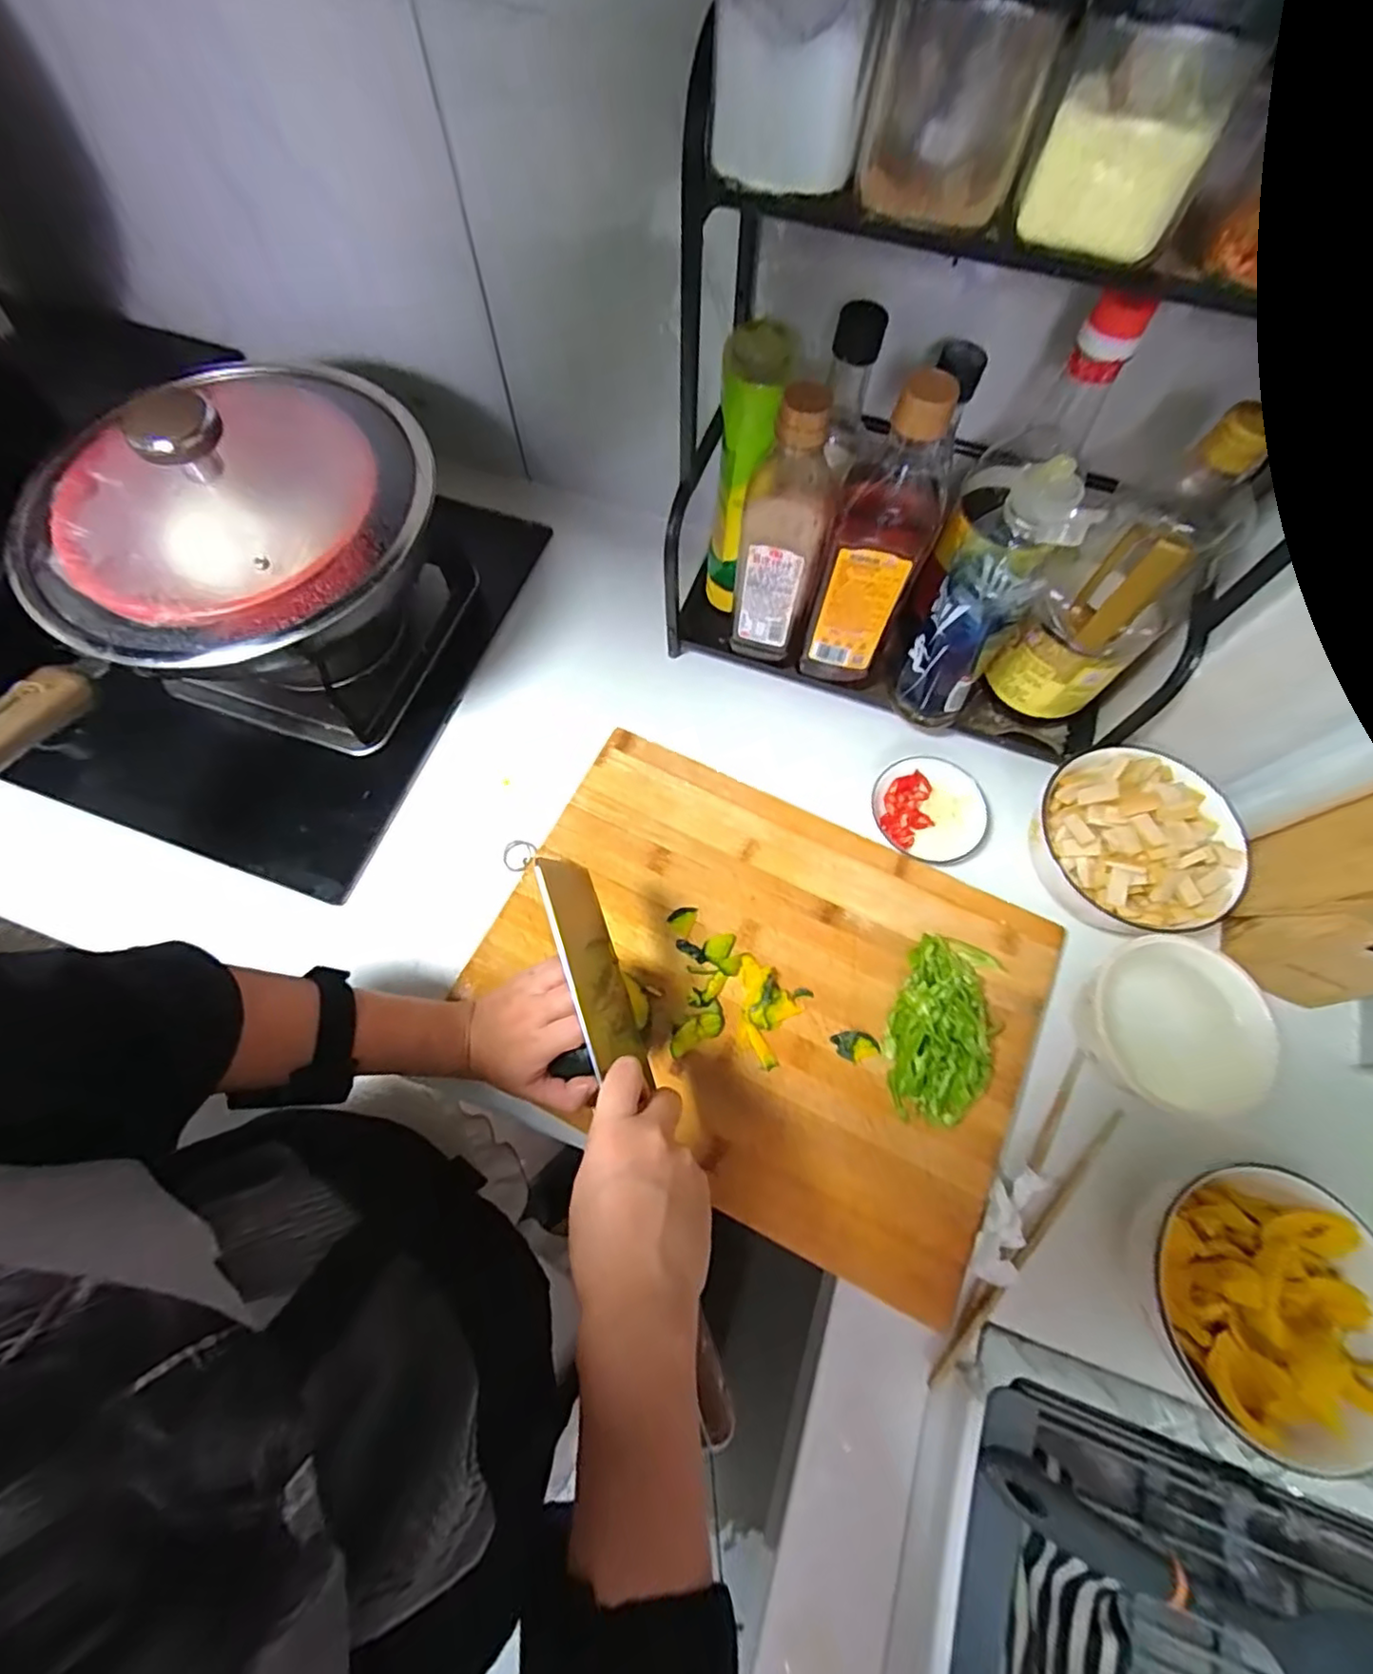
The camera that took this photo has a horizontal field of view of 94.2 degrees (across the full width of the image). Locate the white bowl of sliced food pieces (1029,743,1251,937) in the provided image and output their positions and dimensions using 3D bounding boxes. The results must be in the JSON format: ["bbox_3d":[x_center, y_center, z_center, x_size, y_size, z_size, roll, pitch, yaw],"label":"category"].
[{"bbox_3d":[0.352,0.002,0.503,0.138,0.084,0.145,0,69,0],"label":"white bowl of sliced food pieces"}]

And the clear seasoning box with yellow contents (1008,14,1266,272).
[{"bbox_3d":[0.196,-0.309,0.279,0.068,0.064,0.061,25,70,8],"label":"clear seasoning box with yellow contents"}]

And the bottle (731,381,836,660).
[{"bbox_3d":[0.076,-0.240,0.503,0.062,0.219,0.070,7,69,3],"label":"bottle"}]

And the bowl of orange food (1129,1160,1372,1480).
[{"bbox_3d":[0.363,0.287,0.409,0.143,0.090,0.142,0,69,-1],"label":"bowl of orange food"}]

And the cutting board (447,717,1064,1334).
[{"bbox_3d":[0.054,0.112,0.492,0.404,0.024,0.298,25,71,9],"label":"cutting board"}]

